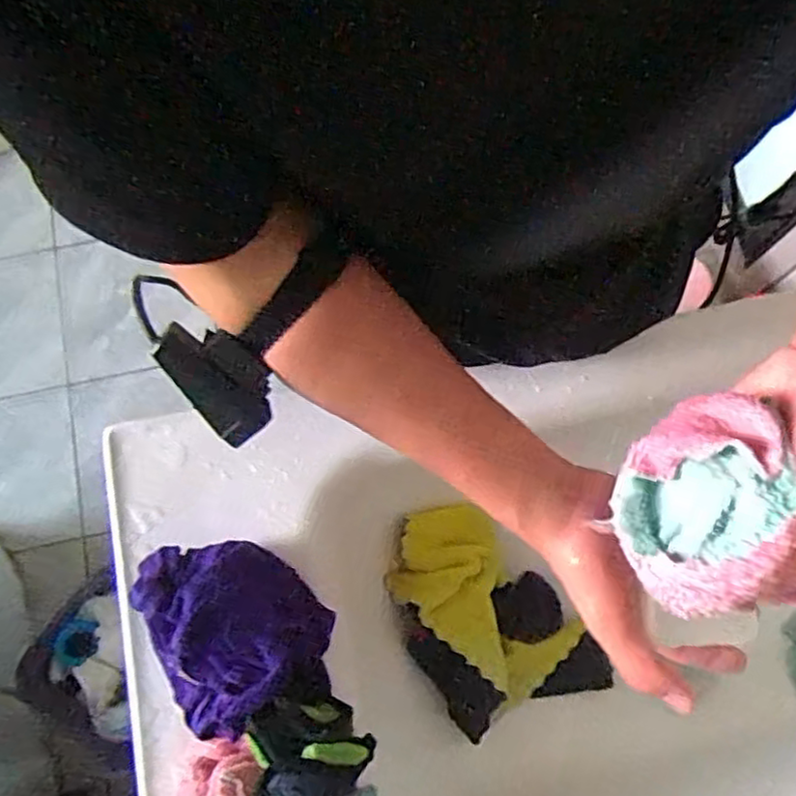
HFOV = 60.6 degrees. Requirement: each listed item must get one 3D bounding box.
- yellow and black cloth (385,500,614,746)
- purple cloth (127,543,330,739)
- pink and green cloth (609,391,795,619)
[{"bbox_3d":[0.068,0.174,0.533,0.121,0.065,0.182,-33,78,-8],"label":"yellow and black cloth"},{"bbox_3d":[-0.105,0.142,0.421,0.101,0.047,0.126,-43,79,-10],"label":"purple cloth"},{"bbox_3d":[0.145,0.049,0.324,0.077,0.058,0.083,-30,77,-8],"label":"pink and green cloth"}]

